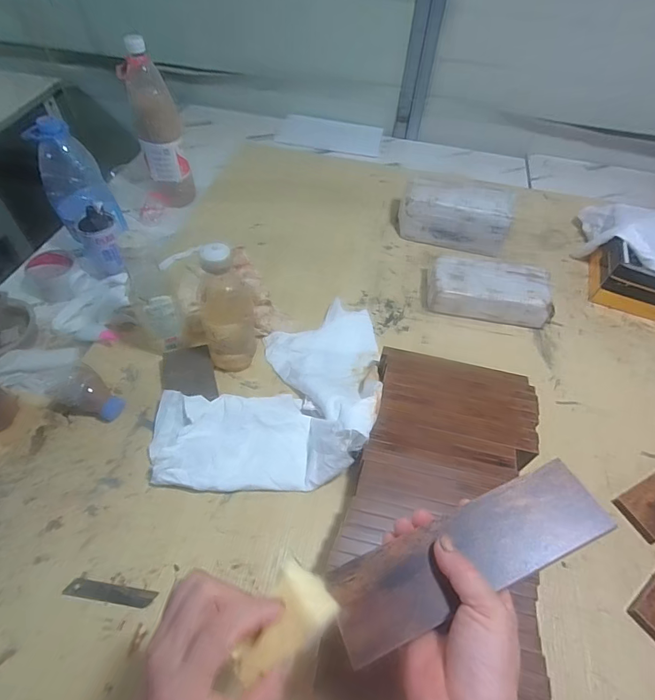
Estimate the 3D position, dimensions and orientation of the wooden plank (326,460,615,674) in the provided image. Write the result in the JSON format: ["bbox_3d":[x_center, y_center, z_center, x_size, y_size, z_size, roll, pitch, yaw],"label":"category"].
[{"bbox_3d":[0.105,0.150,0.302,0.210,0.006,0.059,-22,56,-9],"label":"wooden plank"}]

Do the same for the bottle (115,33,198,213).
[{"bbox_3d":[-0.332,-0.433,0.805,0.082,0.284,0.074,-18,55,-17],"label":"bottle"}]

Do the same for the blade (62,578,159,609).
[{"bbox_3d":[-0.239,0.270,0.449,0.095,0.004,0.017,10,54,1],"label":"blade"}]

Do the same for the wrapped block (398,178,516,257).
[{"bbox_3d":[0.259,-0.274,0.835,0.218,0.107,0.098,13,52,6],"label":"wrapped block"}]

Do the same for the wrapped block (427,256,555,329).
[{"bbox_3d":[0.291,-0.105,0.746,0.213,0.068,0.109,8,52,2],"label":"wrapped block"}]

